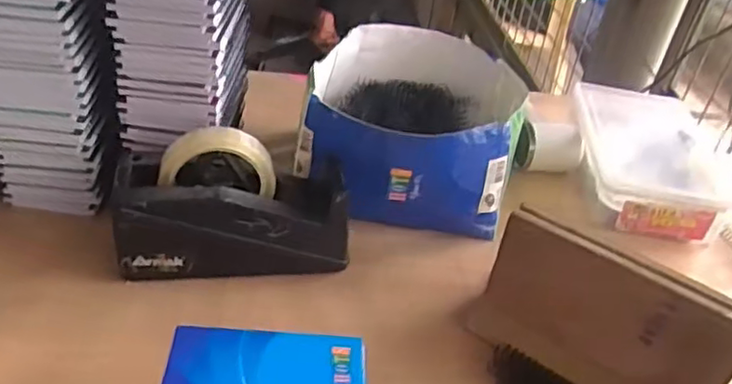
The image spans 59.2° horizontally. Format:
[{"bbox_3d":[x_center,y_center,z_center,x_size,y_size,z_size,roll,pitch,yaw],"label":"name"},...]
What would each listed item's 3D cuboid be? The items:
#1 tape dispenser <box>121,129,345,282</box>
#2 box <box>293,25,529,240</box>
[{"bbox_3d":[-0.121,0.012,0.588,0.203,0.123,0.083,-6,37,-16],"label":"tape dispenser"},{"bbox_3d":[0.046,-0.070,0.720,0.229,0.132,0.248,8,35,3],"label":"box"}]

